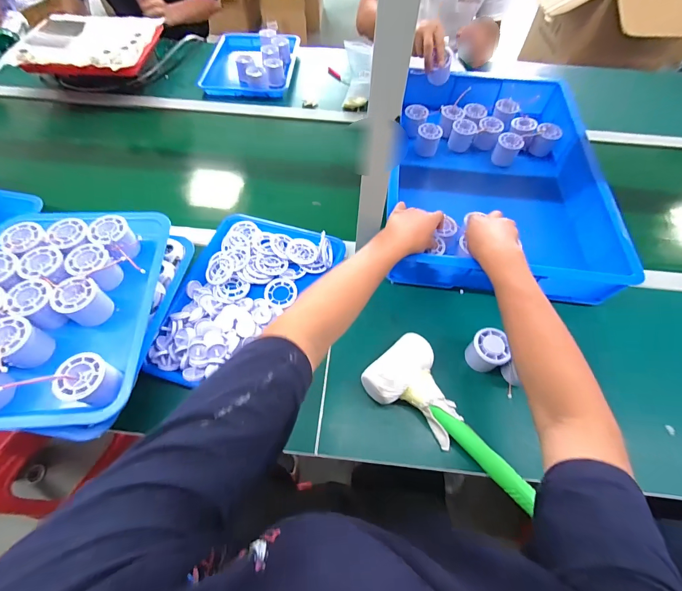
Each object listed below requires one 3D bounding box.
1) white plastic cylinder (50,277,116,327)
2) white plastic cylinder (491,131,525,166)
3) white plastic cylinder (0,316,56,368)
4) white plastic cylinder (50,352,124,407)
[{"bbox_3d":[-0.360,0.011,0.470,0.055,0.056,0.056,37,65,19],"label":"white plastic cylinder"},{"bbox_3d":[0.391,-0.344,0.781,0.056,0.058,0.050,27,62,14],"label":"white plastic cylinder"},{"bbox_3d":[-0.421,0.063,0.436,0.057,0.054,0.054,18,60,10],"label":"white plastic cylinder"},{"bbox_3d":[-0.309,0.106,0.411,0.057,0.048,0.055,27,62,14],"label":"white plastic cylinder"}]

